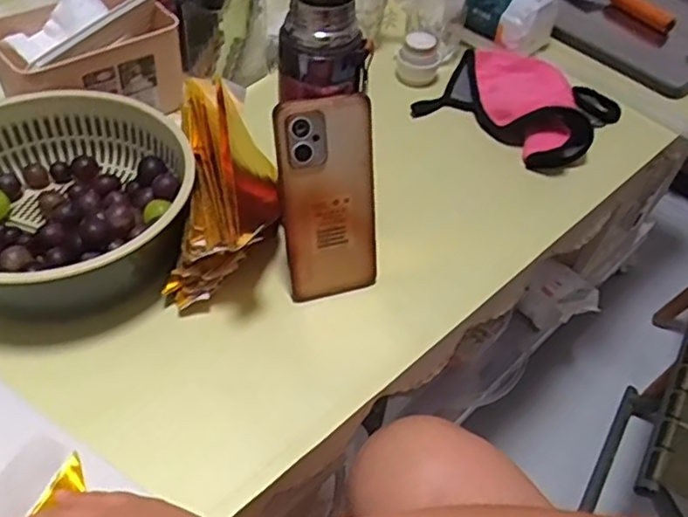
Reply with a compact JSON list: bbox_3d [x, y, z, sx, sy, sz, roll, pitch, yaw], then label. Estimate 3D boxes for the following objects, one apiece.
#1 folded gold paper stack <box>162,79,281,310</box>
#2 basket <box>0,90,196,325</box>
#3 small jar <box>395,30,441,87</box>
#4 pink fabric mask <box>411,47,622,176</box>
[{"bbox_3d":[-0.103,-0.058,0.551,0.085,0.113,0.194,1,48,-5],"label":"folded gold paper stack"},{"bbox_3d":[-0.242,-0.049,0.539,0.220,0.074,0.217,-16,52,-19],"label":"basket"},{"bbox_3d":[0.089,-0.241,0.760,0.052,0.049,0.047,12,48,5],"label":"small jar"},{"bbox_3d":[0.203,-0.180,0.724,0.195,0.057,0.172,27,51,18],"label":"pink fabric mask"}]

